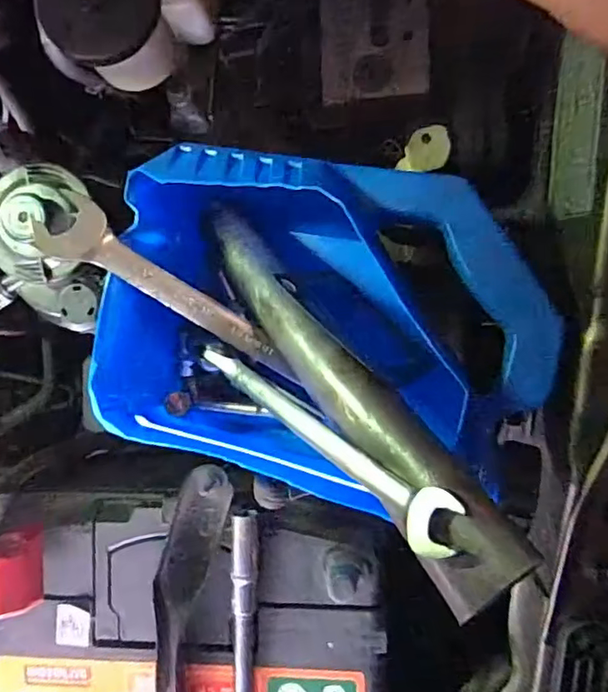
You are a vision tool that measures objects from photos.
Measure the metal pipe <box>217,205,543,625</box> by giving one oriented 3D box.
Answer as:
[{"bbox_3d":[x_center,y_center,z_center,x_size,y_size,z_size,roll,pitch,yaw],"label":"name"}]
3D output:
[{"bbox_3d":[0.012,0.012,0.263,0.039,0.024,0.223,-40,58,3],"label":"metal pipe"}]

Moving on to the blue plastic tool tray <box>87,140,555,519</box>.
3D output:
[{"bbox_3d":[0.006,-0.007,0.295,0.215,0.084,0.165,12,90,5],"label":"blue plastic tool tray"}]

